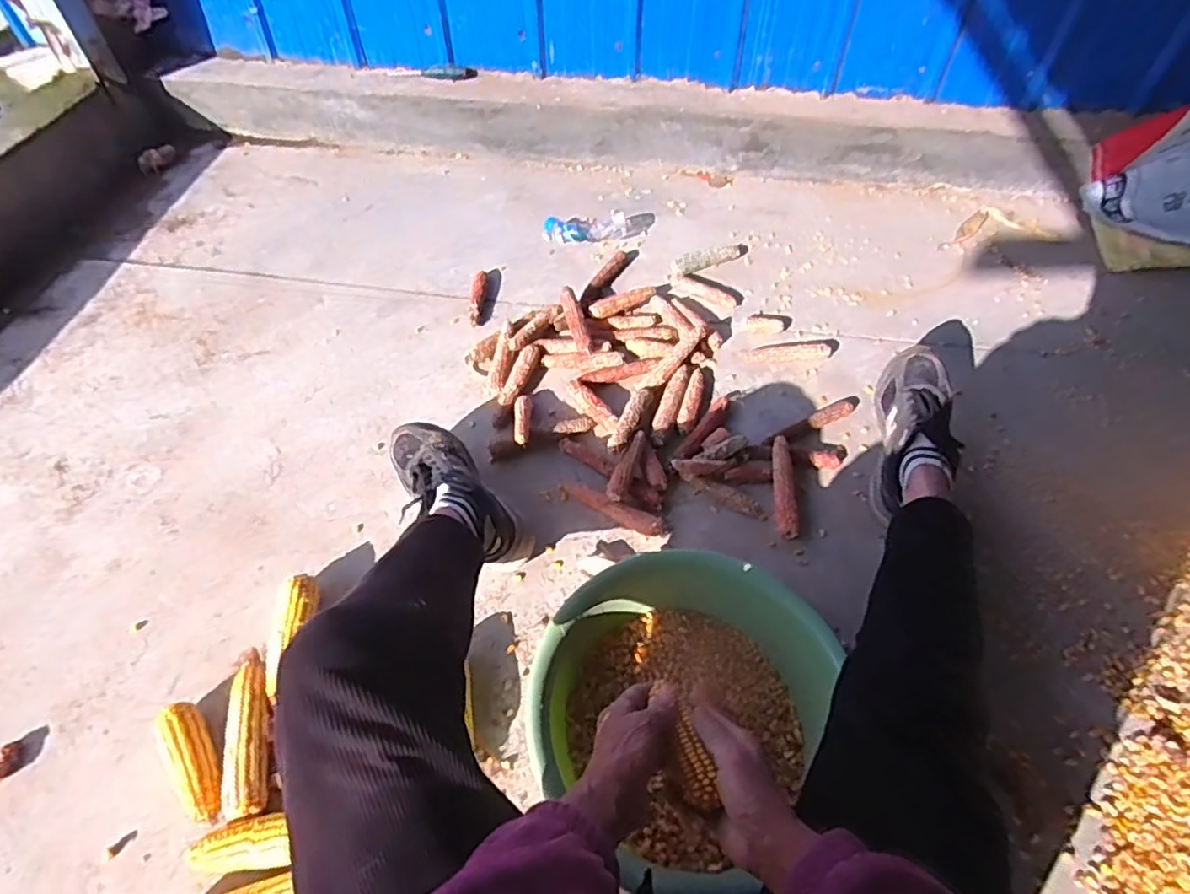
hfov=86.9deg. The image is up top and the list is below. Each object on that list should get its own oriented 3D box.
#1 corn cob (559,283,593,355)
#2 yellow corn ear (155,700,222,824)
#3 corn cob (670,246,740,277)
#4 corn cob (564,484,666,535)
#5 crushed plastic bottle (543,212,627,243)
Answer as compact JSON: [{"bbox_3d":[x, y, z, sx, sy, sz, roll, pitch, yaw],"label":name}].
[{"bbox_3d":[-0.036,-0.234,1.136,0.030,0.022,0.159,-10,53,-8],"label":"corn cob"},{"bbox_3d":[-0.456,0.359,0.714,0.049,0.051,0.141,-30,58,-21],"label":"yellow corn ear"},{"bbox_3d":[0.228,-0.389,1.298,0.159,0.035,0.036,-24,56,-18],"label":"corn cob"},{"bbox_3d":[0.026,0.093,0.925,0.159,0.029,0.031,21,55,16],"label":"corn cob"},{"bbox_3d":[-0.018,-0.463,1.345,0.181,0.039,0.072,0,52,0],"label":"crushed plastic bottle"}]

